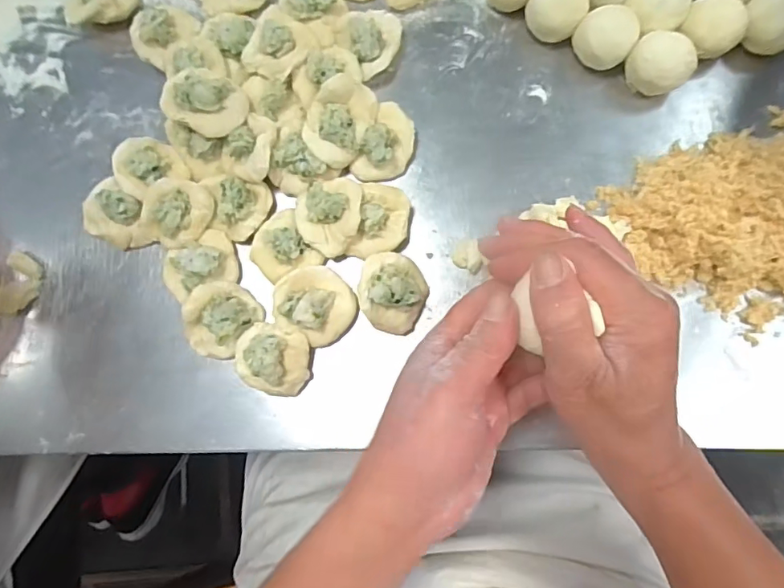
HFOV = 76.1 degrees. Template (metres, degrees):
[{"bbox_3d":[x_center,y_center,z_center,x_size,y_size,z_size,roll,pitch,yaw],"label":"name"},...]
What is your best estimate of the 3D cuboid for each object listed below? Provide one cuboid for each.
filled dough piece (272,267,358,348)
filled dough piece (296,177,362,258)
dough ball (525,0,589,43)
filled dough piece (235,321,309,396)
[{"bbox_3d":[-0.056,0.007,0.368,0.058,0.024,0.052,36,87,8],"label":"filled dough piece"},{"bbox_3d":[-0.047,-0.058,0.370,0.048,0.022,0.057,0,83,4],"label":"filled dough piece"},{"bbox_3d":[0.129,-0.222,0.385,0.041,0.029,0.040,-1,83,4],"label":"dough ball"},{"bbox_3d":[-0.088,0.049,0.365,0.051,0.022,0.049,-1,83,4],"label":"filled dough piece"}]

